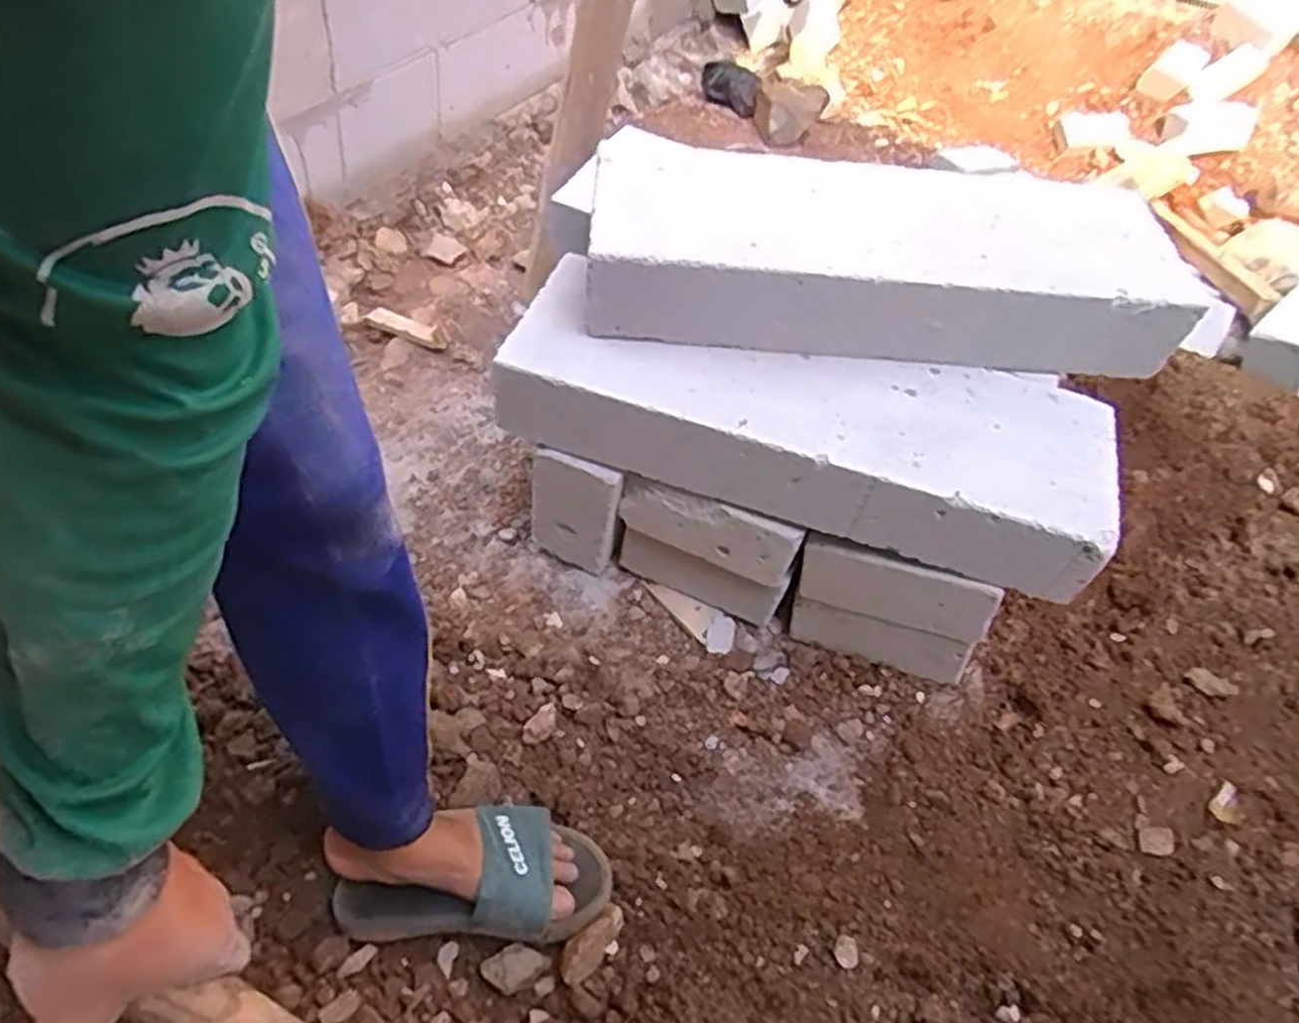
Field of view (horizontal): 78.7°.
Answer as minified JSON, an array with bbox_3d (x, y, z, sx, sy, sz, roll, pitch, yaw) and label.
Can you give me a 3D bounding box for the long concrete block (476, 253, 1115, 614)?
[{"bbox_3d":[0.152,-0.091,0.817,0.587,0.115,0.201,17,50,8],"label":"long concrete block"}]

